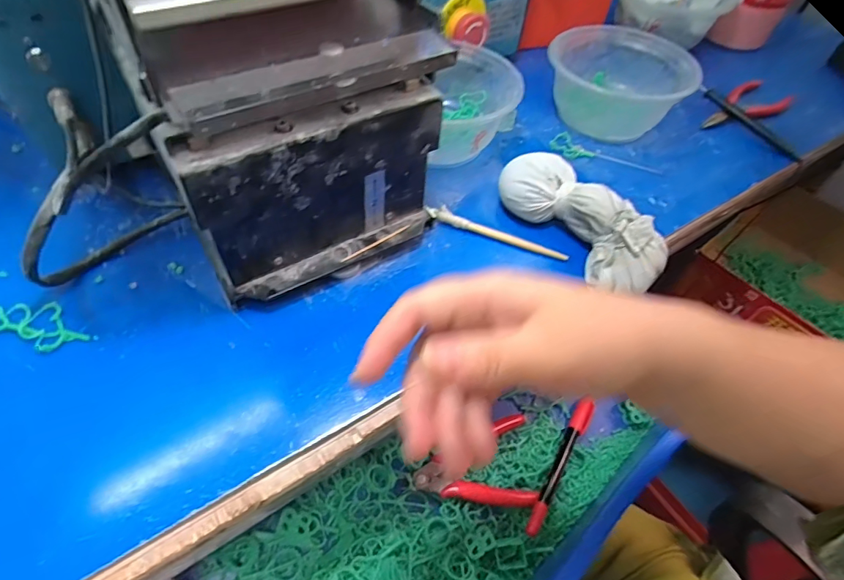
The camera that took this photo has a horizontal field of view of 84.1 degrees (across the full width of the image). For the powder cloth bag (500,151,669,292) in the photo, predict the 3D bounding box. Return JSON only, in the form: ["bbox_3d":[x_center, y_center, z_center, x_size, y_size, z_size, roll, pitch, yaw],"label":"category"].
[{"bbox_3d":[0.118,-0.054,0.352,0.061,0.044,0.137,-32,62,-26],"label":"powder cloth bag"}]

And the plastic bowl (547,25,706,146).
[{"bbox_3d":[0.191,-0.202,0.460,0.124,0.064,0.106,35,57,20],"label":"plastic bowl"}]

